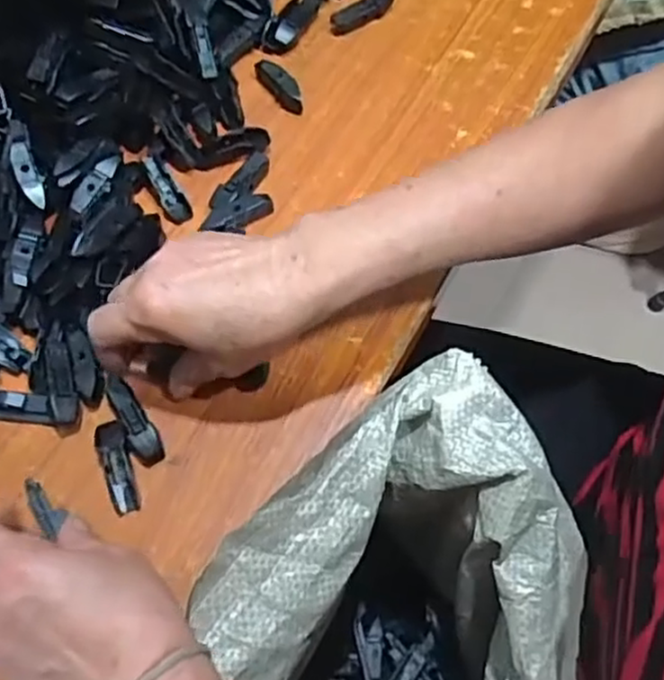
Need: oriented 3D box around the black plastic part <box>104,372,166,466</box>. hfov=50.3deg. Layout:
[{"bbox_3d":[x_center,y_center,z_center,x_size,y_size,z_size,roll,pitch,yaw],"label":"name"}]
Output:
[{"bbox_3d":[-0.119,0.047,0.424,0.016,0.011,0.058,-31,69,-12],"label":"black plastic part"}]

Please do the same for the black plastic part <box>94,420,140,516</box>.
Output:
[{"bbox_3d":[-0.124,0.072,0.410,0.018,0.011,0.055,-21,67,-8],"label":"black plastic part"}]

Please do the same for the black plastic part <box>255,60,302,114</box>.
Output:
[{"bbox_3d":[-0.038,-0.191,0.529,0.018,0.015,0.050,-31,69,-13],"label":"black plastic part"}]

